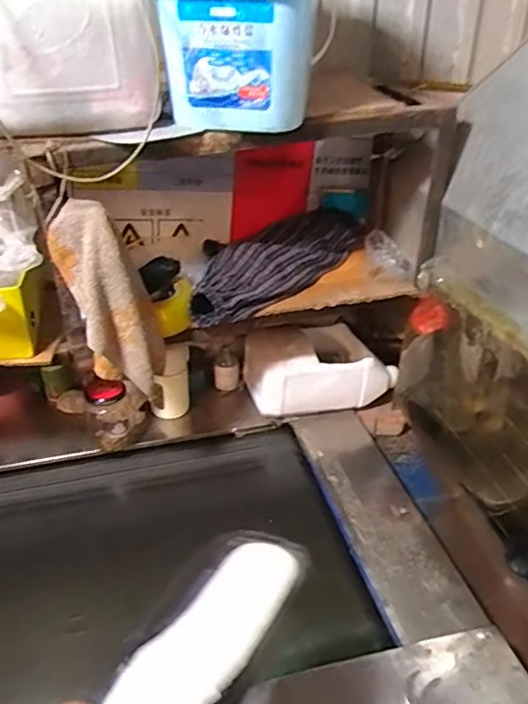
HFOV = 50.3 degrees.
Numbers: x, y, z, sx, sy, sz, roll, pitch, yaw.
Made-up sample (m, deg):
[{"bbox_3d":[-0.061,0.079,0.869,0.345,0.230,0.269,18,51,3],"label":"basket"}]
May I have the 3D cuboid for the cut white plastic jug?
[{"bbox_3d":[0.105,0.029,1.164,0.269,0.138,0.184,-10,35,-15],"label":"cut white plastic jug"}]

